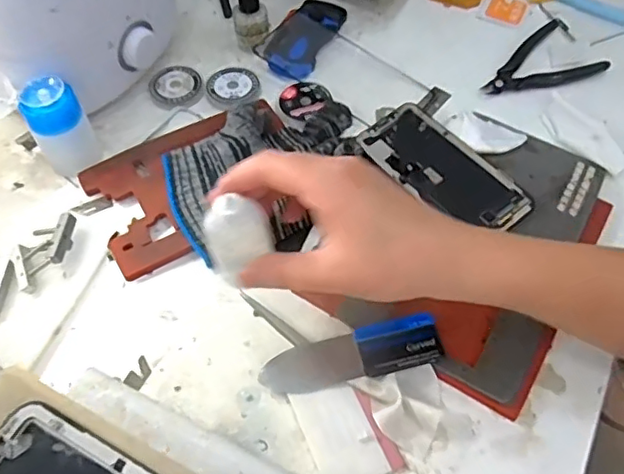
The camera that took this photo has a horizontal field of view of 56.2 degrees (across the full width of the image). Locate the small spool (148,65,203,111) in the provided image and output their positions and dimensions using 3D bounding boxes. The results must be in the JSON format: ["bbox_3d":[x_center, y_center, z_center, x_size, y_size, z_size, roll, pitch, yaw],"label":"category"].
[{"bbox_3d":[-0.123,-0.134,0.526,0.046,0.008,0.048,0,58,0],"label":"small spool"}]

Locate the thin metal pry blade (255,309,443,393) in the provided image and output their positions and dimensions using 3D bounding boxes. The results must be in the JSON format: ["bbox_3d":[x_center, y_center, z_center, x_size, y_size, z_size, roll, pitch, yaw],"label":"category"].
[{"bbox_3d":[0.026,0.078,0.384,0.118,0.012,0.032,-11,59,-7],"label":"thin metal pry blade"}]

